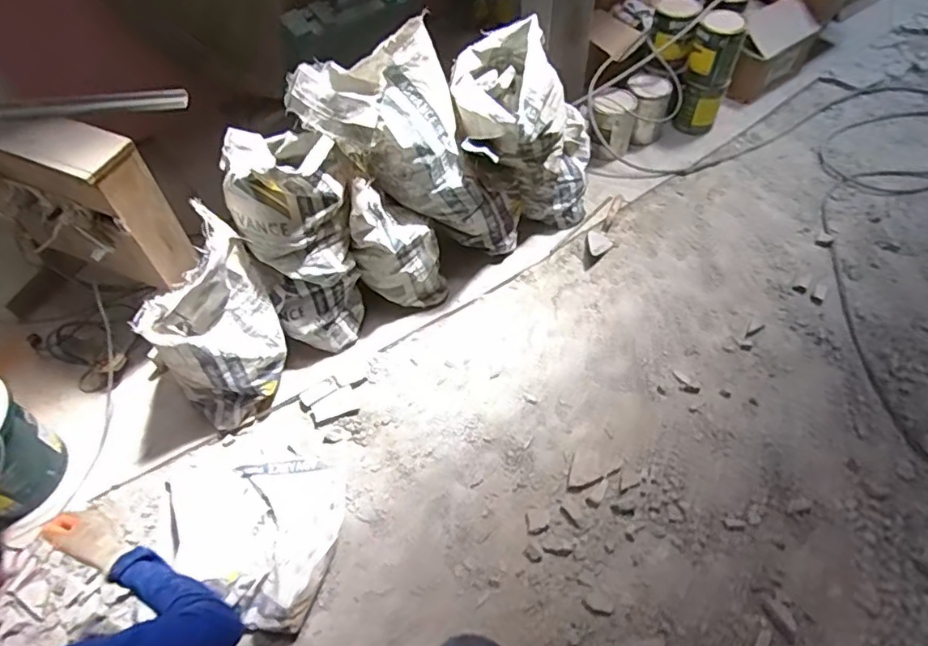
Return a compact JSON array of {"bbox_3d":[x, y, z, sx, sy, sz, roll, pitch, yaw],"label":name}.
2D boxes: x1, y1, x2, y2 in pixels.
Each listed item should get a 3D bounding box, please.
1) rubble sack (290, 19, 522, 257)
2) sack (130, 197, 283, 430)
[{"bbox_3d":[-0.083,-0.453,1.668,0.371,0.847,0.264,-22,50,26],"label":"rubble sack"},{"bbox_3d":[-0.656,0.022,1.536,0.231,0.562,0.350,33,63,24],"label":"sack"}]

